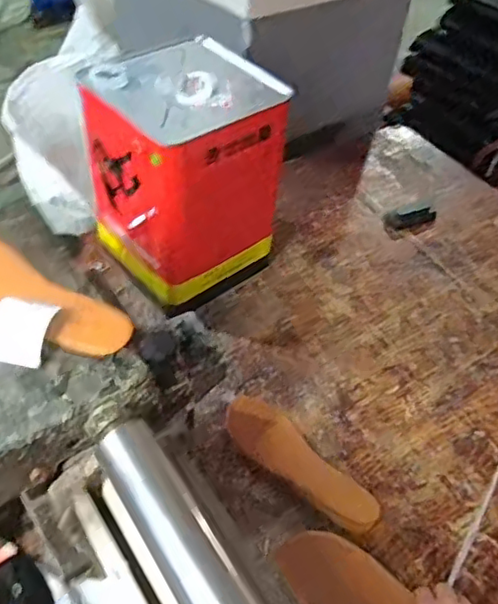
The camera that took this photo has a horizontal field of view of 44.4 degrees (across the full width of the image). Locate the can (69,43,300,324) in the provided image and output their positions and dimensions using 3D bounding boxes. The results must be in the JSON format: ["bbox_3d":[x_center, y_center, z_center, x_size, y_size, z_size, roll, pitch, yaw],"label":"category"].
[{"bbox_3d":[-0.107,-0.198,1.029,0.242,0.367,0.229,-32,57,-31],"label":"can"}]

